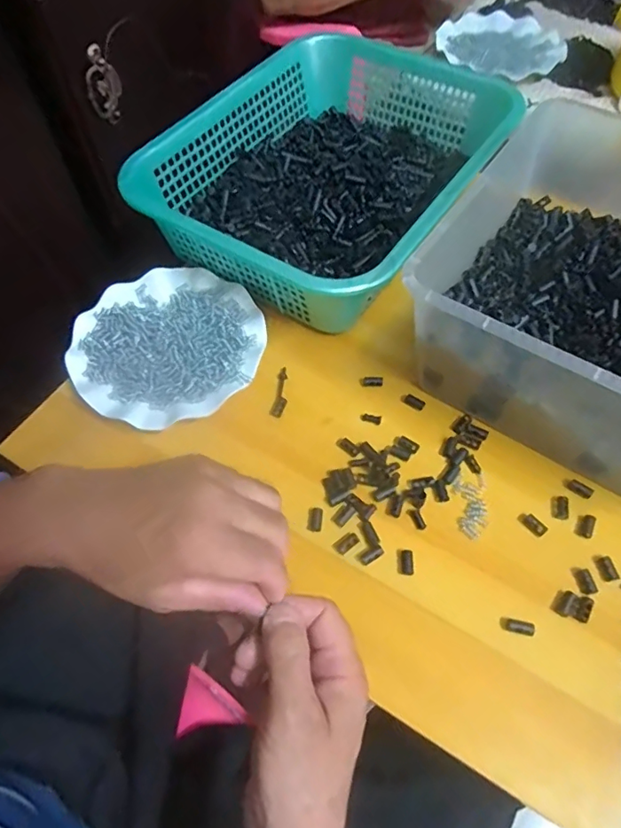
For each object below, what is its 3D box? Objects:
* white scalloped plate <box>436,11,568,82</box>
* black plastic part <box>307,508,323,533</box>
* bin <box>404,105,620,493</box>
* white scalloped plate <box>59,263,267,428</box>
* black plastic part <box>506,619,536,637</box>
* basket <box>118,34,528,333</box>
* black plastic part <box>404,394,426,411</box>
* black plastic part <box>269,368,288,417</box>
[{"bbox_3d":[0.292,-0.567,0.799,0.184,0.016,0.182,0,59,0],"label":"white scalloped plate"},{"bbox_3d":[0.004,0.086,0.428,0.011,0.004,0.021,5,59,3],"label":"black plastic part"},{"bbox_3d":[0.264,-0.091,0.452,0.294,0.144,0.292,30,64,17],"label":"bin"},{"bbox_3d":[-0.138,-0.067,0.510,0.180,0.026,0.174,0,59,0],"label":"white scalloped plate"},{"bbox_3d":[0.156,0.158,0.384,0.020,0.006,0.009,13,60,8],"label":"black plastic part"},{"bbox_3d":[0.028,-0.278,0.584,0.297,0.085,0.394,27,63,16],"label":"basket"},{"bbox_3d":[0.098,-0.011,0.486,0.019,0.004,0.011,28,63,16],"label":"black plastic part"},{"bbox_3d":[-0.027,-0.021,0.495,0.014,0.004,0.054,8,59,5],"label":"black plastic part"}]

